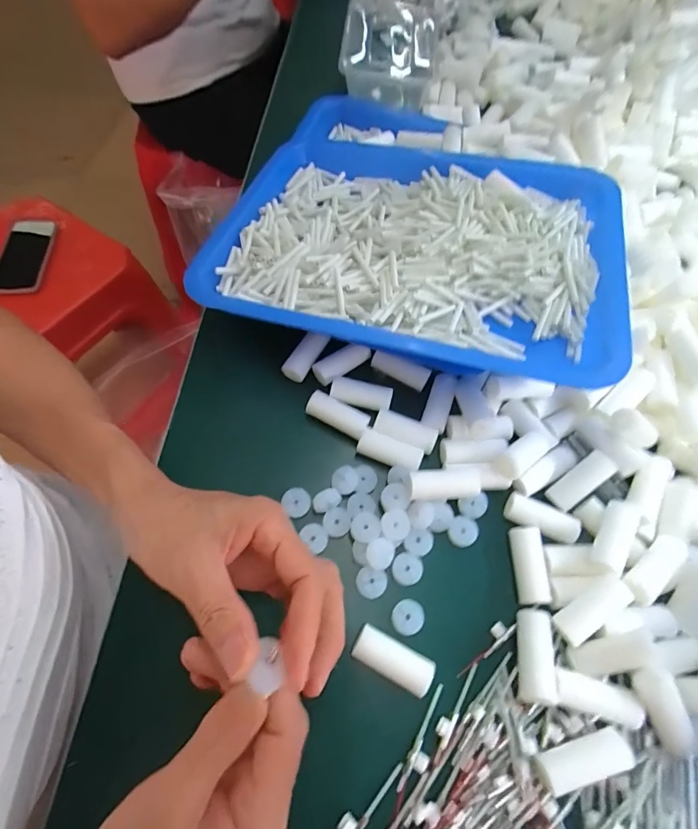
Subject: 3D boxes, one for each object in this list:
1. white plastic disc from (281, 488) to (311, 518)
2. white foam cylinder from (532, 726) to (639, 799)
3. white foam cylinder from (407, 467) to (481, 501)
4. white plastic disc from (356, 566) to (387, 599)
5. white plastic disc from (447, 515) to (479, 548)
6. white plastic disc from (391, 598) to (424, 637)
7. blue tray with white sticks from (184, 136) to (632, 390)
[{"bbox_3d":[-0.040,0.067,0.321,0.021,0.007,0.021,1,64,-3],"label":"white plastic disc"},{"bbox_3d":[0.136,0.202,0.247,0.052,0.017,0.018,-15,66,-10],"label":"white foam cylinder"},{"bbox_3d":[0.068,0.052,0.310,0.049,0.021,0.020,-3,65,-5],"label":"white foam cylinder"},{"bbox_3d":[0.016,0.117,0.296,0.021,0.004,0.019,16,65,4],"label":"white plastic disc"},{"bbox_3d":[0.086,0.088,0.318,0.021,0.006,0.022,1,64,-3],"label":"white plastic disc"},{"bbox_3d":[0.041,0.138,0.290,0.022,0.004,0.021,1,64,-3],"label":"white plastic disc"},{"bbox_3d":[0.058,-0.155,0.382,0.332,0.066,0.266,13,64,3],"label":"blue tray with white sticks"}]

